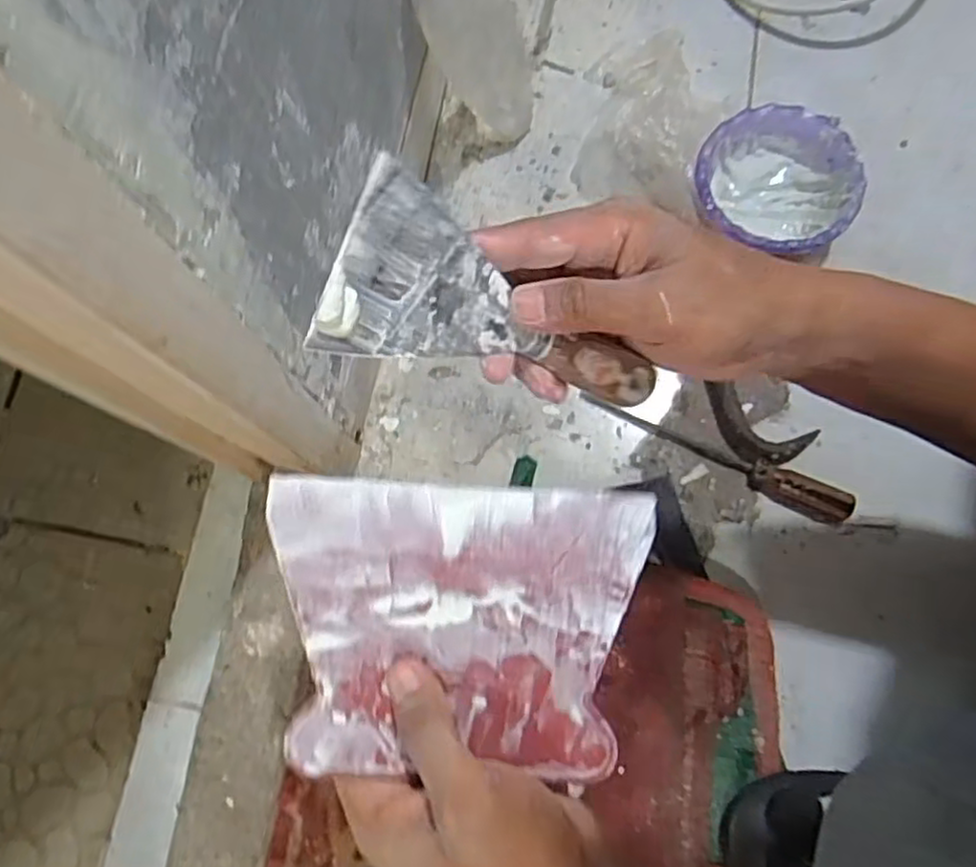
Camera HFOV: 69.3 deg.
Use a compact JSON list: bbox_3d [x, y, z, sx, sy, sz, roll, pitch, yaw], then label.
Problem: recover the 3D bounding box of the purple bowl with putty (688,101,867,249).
[{"bbox_3d":[0.233,-0.201,0.591,0.124,0.059,0.122,0,76,2],"label":"purple bowl with putty"}]

